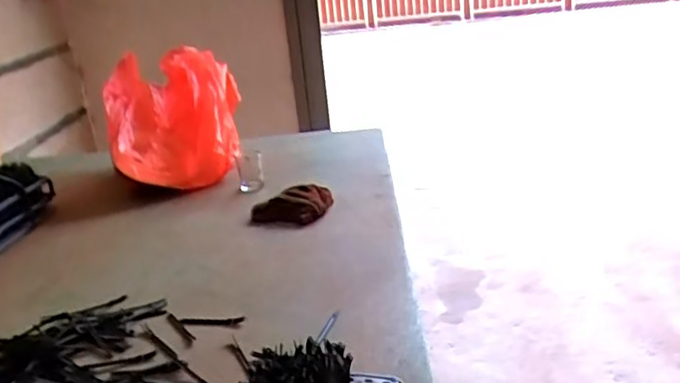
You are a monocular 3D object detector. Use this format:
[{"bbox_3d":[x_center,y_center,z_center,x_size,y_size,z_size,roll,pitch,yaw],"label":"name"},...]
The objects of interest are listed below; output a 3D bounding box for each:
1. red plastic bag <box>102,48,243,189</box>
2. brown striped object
[{"bbox_3d":[-0.348,-0.144,1.289,0.265,0.233,0.217,-5,23,-5],"label":"red plastic bag"},{"bbox_3d":[-0.084,0.029,1.089,0.146,0.049,0.076,-5,23,-5],"label":"brown striped object"}]

